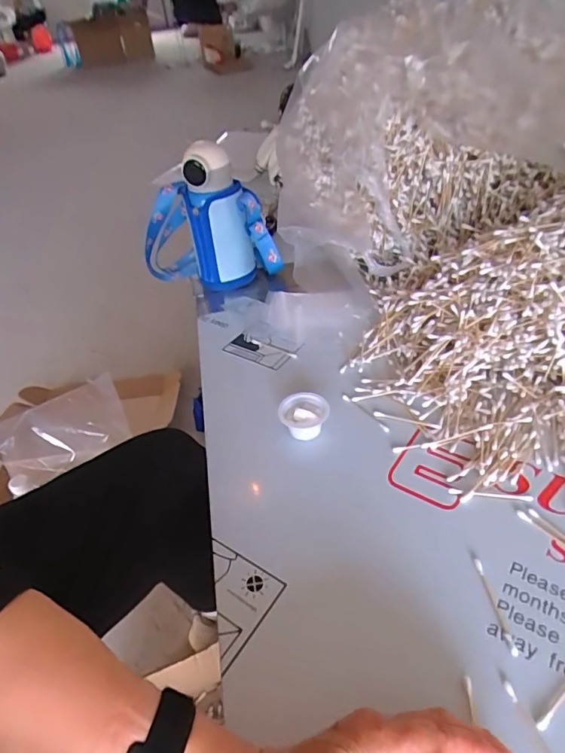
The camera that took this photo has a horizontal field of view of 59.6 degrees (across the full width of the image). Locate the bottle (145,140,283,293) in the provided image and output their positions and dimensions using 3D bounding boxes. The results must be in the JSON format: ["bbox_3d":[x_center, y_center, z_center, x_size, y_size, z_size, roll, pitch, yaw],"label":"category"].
[{"bbox_3d":[-0.121,-0.247,0.769,0.221,0.200,0.095,21,46,29],"label":"bottle"}]

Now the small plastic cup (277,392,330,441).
[{"bbox_3d":[0.024,0.044,0.542,0.051,0.029,0.048,-4,39,3],"label":"small plastic cup"}]

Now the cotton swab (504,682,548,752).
[{"bbox_3d":[0.165,0.235,0.316,0.006,0.004,0.073,-14,40,-9],"label":"cotton swab"}]

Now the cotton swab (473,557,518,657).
[{"bbox_3d":[0.164,0.176,0.383,0.007,0.004,0.075,-7,39,0],"label":"cotton swab"}]

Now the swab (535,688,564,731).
[{"bbox_3d":[0.196,0.212,0.336,0.074,0.004,0.006,-28,44,-25],"label":"swab"}]

